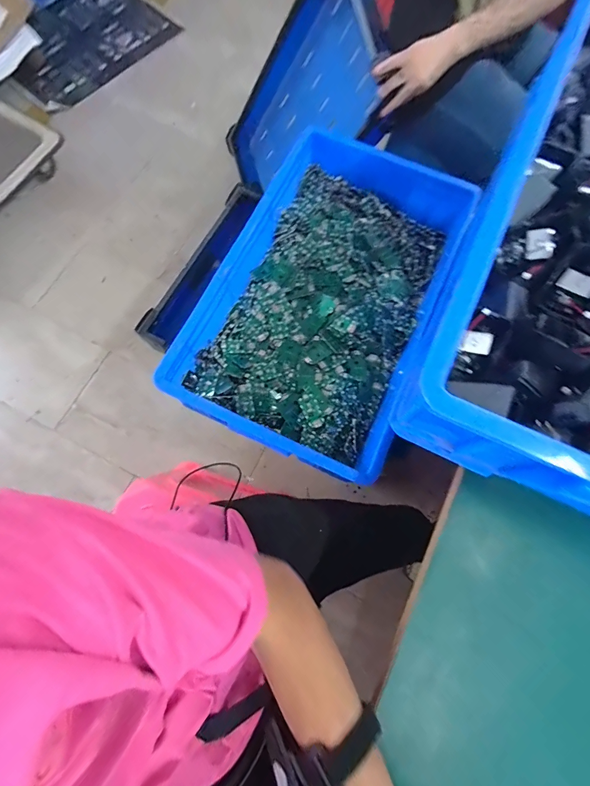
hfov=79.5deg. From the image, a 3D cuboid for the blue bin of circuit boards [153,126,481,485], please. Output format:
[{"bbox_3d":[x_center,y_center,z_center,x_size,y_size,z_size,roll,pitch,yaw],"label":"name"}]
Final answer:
[{"bbox_3d":[0.077,-0.213,0.700,0.367,0.134,0.669,25,76,5],"label":"blue bin of circuit boards"}]

